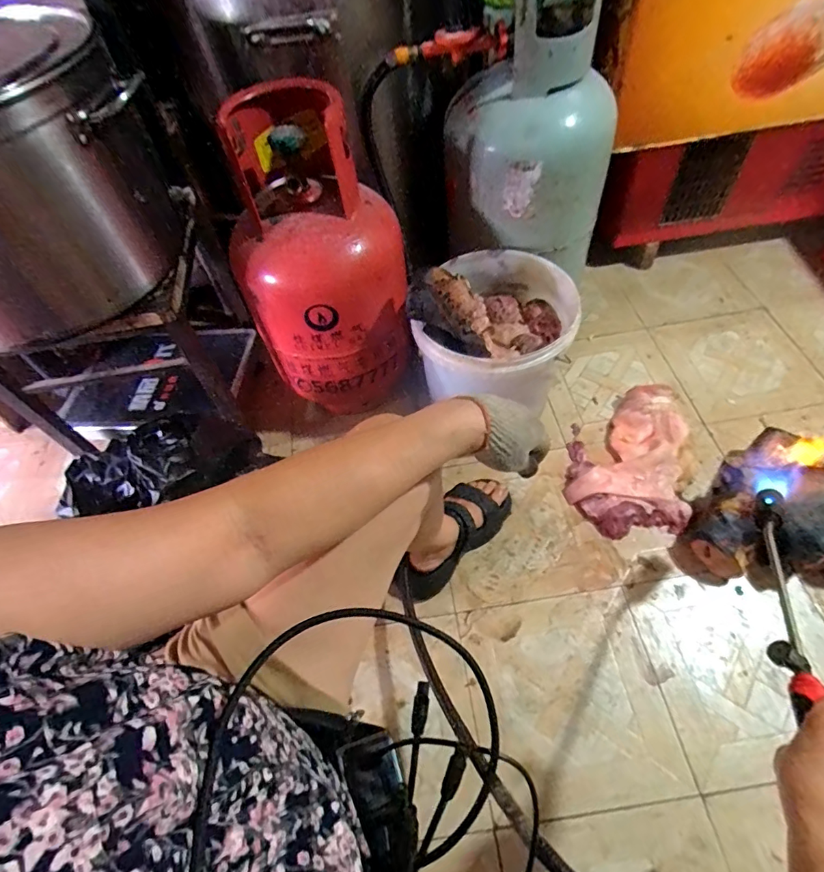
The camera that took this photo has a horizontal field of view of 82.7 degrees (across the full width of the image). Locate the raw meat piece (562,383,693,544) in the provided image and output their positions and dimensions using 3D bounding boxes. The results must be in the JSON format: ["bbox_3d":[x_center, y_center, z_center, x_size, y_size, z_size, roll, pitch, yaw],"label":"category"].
[{"bbox_3d":[0.452,0.041,0.975,0.235,0.068,0.354,9,56,10],"label":"raw meat piece"}]

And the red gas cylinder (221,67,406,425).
[{"bbox_3d":[-0.193,-0.326,0.902,0.271,0.478,0.346,-37,61,-22],"label":"red gas cylinder"}]

